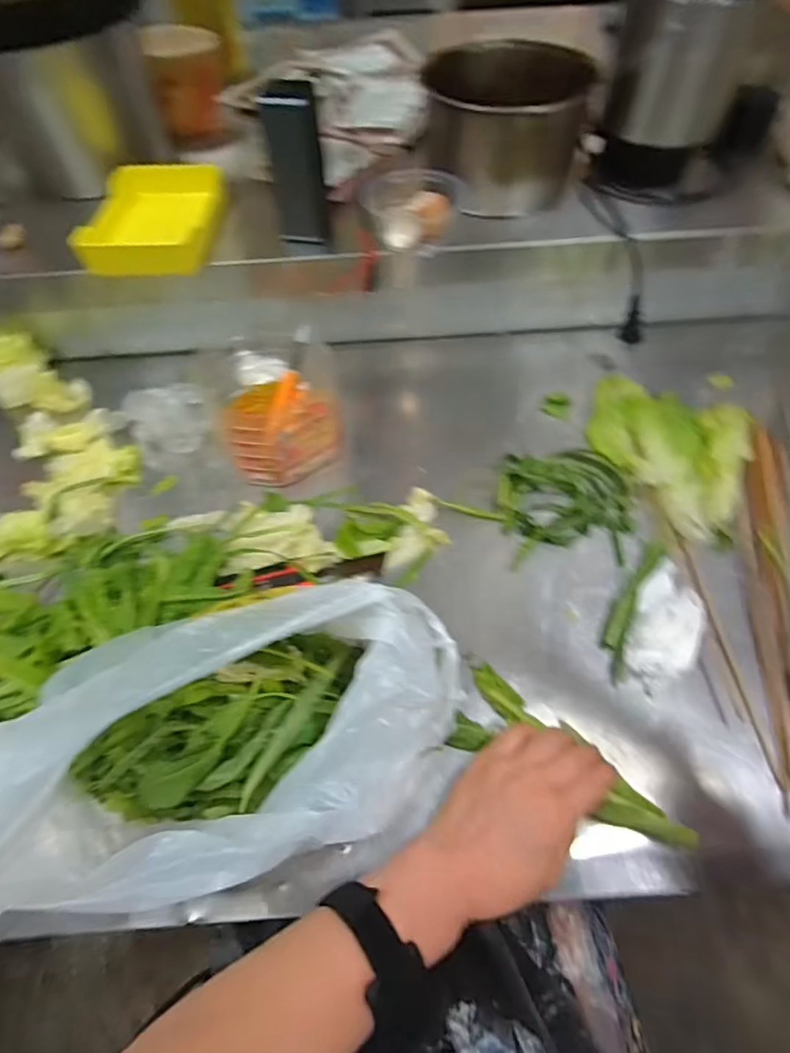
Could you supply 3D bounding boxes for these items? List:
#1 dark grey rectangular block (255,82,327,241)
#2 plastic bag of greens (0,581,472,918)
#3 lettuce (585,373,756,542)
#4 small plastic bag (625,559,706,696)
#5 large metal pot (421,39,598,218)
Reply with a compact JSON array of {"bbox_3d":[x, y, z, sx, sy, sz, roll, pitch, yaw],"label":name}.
[{"bbox_3d":[-0.101,-0.371,0.556,0.046,0.129,0.051,1,57,2],"label":"dark grey rectangular block"},{"bbox_3d":[-0.091,0.132,0.345,0.284,0.194,0.138,-14,58,-7],"label":"plastic bag of greens"},{"bbox_3d":[0.293,-0.094,0.579,0.130,0.043,0.202,-26,60,-14],"label":"lettuce"},{"bbox_3d":[0.237,0.083,0.473,0.055,0.021,0.118,21,60,14],"label":"small plastic bag"},{"bbox_3d":[0.128,-0.454,0.637,0.165,0.125,0.175,8,58,7],"label":"large metal pot"}]

